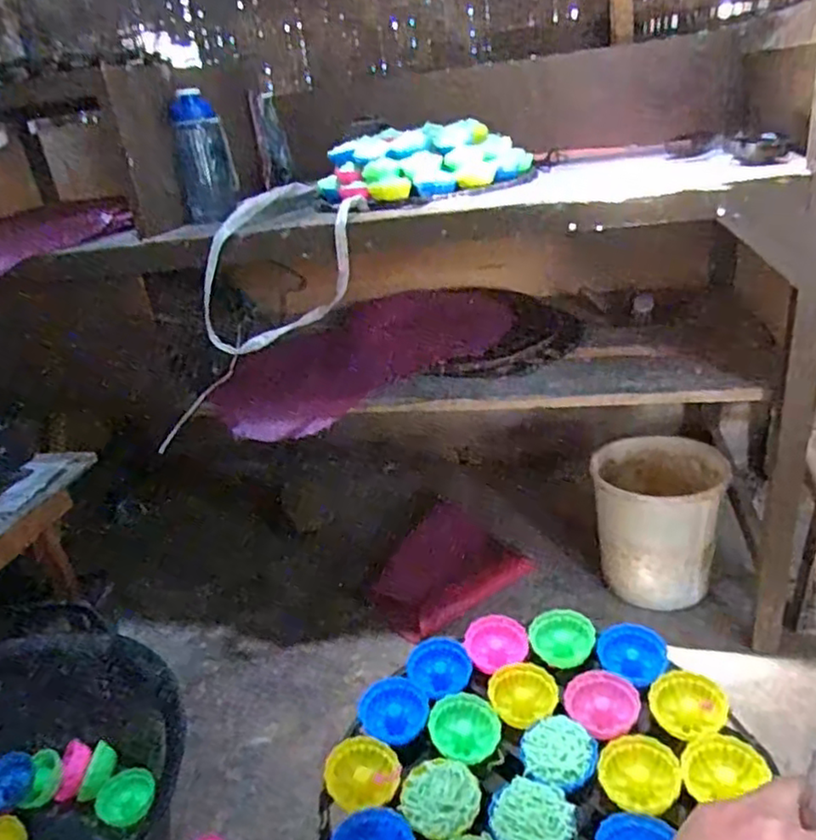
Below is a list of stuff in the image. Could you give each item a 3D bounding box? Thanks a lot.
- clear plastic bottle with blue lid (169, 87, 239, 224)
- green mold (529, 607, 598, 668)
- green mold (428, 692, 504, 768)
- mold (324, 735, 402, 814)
[{"bbox_3d":[-0.329,-0.424,1.076,0.085,0.187,0.080,-10,33,-9],"label":"clear plastic bottle with blue lid"},{"bbox_3d":[0.158,0.221,0.673,0.066,0.028,0.057,1,60,39],"label":"green mold"},{"bbox_3d":[0.052,0.275,0.596,0.061,0.021,0.057,10,35,23],"label":"green mold"},{"bbox_3d":[-0.038,0.300,0.568,0.061,0.025,0.050,-4,32,1],"label":"mold"}]

